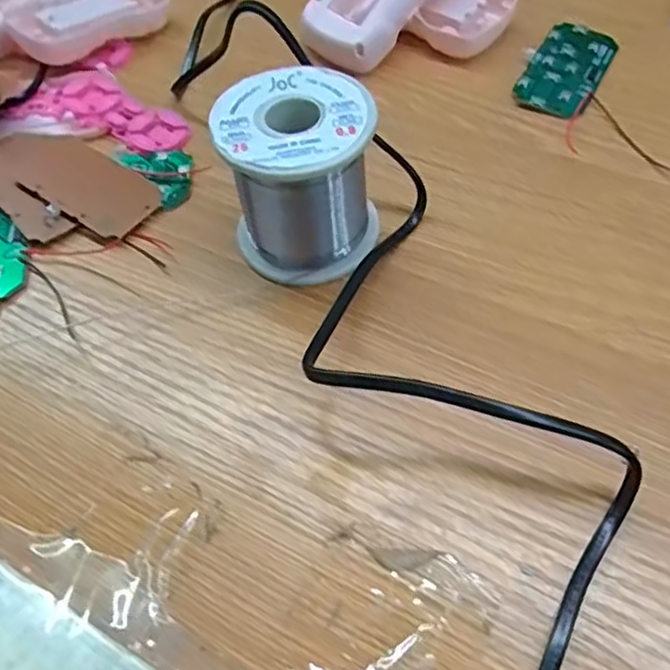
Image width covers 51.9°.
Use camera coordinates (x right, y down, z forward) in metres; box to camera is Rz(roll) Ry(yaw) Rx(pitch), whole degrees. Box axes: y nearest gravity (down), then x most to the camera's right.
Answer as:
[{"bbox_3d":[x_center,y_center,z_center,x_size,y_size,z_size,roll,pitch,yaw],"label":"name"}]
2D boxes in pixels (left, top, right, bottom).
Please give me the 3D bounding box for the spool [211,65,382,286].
[{"bbox_3d":[-0.014,-0.065,0.285,0.059,0.063,0.059,-9,55,-2],"label":"spool"}]

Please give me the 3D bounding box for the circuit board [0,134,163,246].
[{"bbox_3d":[-0.134,-0.073,0.334,0.097,0.007,0.056,36,59,23],"label":"circuit board"}]

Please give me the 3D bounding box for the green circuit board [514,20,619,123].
[{"bbox_3d":[0.122,-0.140,0.361,0.037,0.004,0.074,23,60,19],"label":"green circuit board"}]

